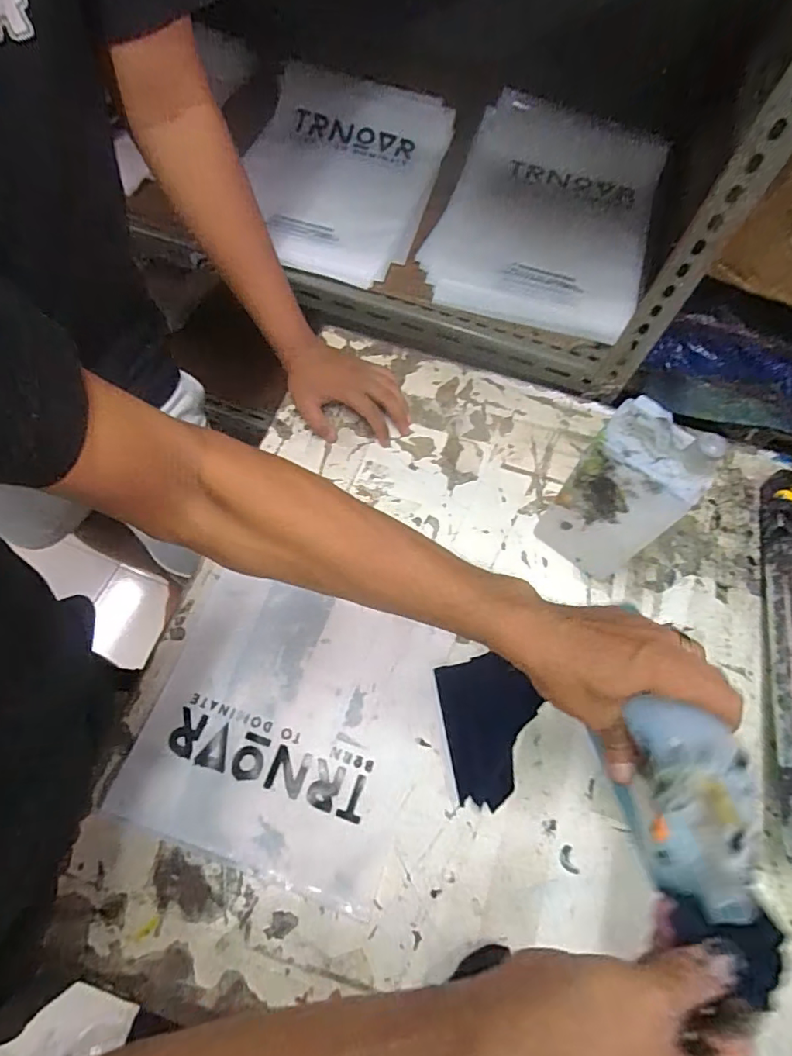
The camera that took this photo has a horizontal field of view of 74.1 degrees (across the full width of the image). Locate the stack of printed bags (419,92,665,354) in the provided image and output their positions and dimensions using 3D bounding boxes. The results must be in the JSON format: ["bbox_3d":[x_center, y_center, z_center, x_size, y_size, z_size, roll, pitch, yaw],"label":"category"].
[{"bbox_3d":[0.215,-0.437,0.749,0.287,0.052,0.391,19,70,7],"label":"stack of printed bags"}]

